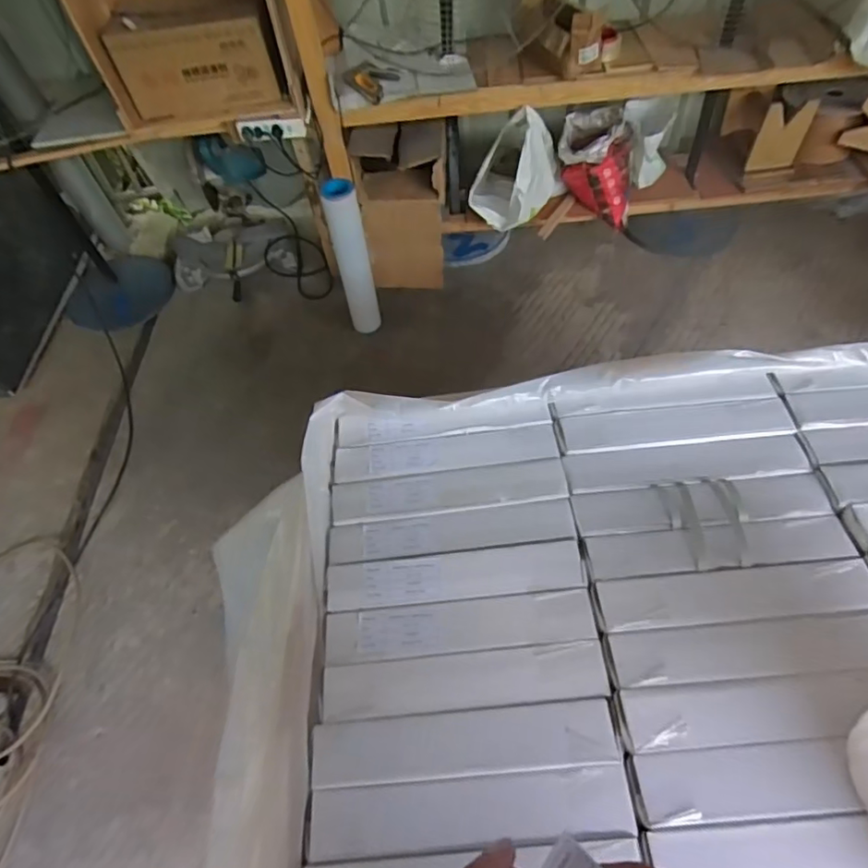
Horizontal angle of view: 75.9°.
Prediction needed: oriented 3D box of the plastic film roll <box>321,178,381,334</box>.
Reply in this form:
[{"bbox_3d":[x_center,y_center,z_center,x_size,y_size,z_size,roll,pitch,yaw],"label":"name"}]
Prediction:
[{"bbox_3d":[-0.250,-0.531,1.761,0.099,0.505,0.104,-2,57,3],"label":"plastic film roll"}]

